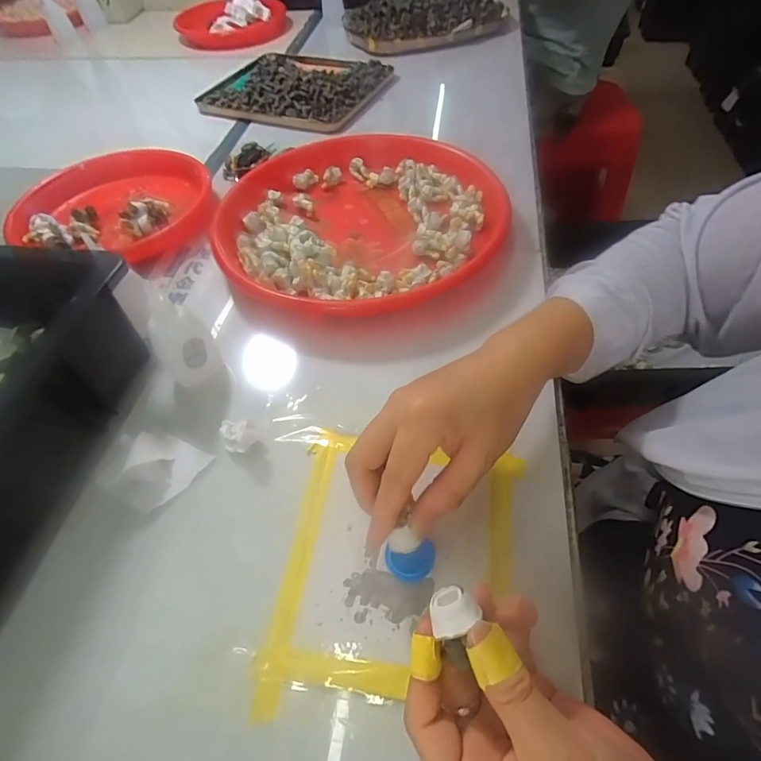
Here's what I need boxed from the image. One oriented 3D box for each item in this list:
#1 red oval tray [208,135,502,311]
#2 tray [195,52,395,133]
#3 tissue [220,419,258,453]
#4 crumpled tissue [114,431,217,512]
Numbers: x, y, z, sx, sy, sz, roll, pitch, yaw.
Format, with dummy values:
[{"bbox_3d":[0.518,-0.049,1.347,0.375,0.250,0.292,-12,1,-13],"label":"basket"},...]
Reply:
[{"bbox_3d":[-0.022,-0.169,0.460,0.289,0.035,0.283,-17,55,-10],"label":"red oval tray"},{"bbox_3d":[-0.131,-0.471,0.696,0.263,0.022,0.240,20,57,16],"label":"tray"},{"bbox_3d":[-0.103,0.041,0.324,0.023,0.016,0.025,-26,57,-16],"label":"tissue"},{"bbox_3d":[-0.156,0.062,0.311,0.049,0.018,0.053,18,57,15],"label":"crumpled tissue"}]

